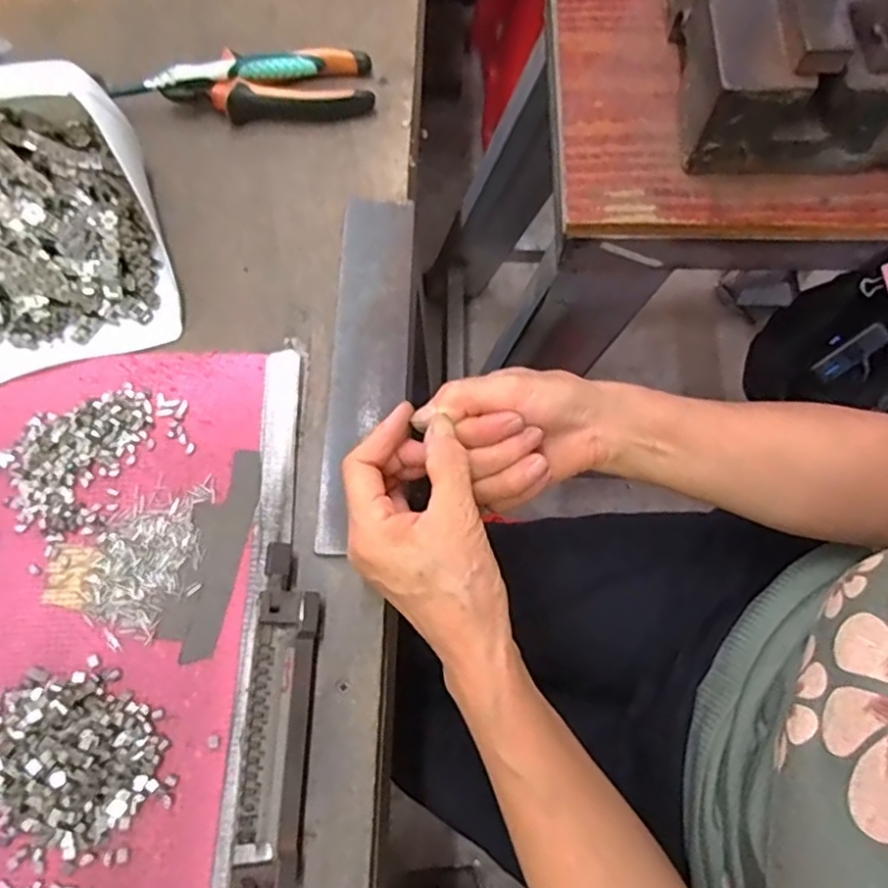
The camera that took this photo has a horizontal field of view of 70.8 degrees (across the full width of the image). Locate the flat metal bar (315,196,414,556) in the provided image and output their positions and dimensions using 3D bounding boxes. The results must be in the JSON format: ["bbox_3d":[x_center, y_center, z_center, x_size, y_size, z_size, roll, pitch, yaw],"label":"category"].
[{"bbox_3d":[-0.049,-0.055,0.406,0.046,0.007,0.247,3,72,0],"label":"flat metal bar"}]

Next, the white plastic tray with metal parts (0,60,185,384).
[{"bbox_3d":[-0.266,-0.145,0.395,0.153,0.077,0.173,-18,73,-6],"label":"white plastic tray with metal parts"}]

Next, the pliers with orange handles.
[{"bbox_3d":[-0.131,-0.272,0.469,0.150,0.026,0.054,-5,72,-3],"label":"pliers with orange handles"}]

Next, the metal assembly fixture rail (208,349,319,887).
[{"bbox_3d":[-0.096,0.148,0.331,0.041,0.015,0.422,2,72,0],"label":"metal assembly fixture rail"}]

